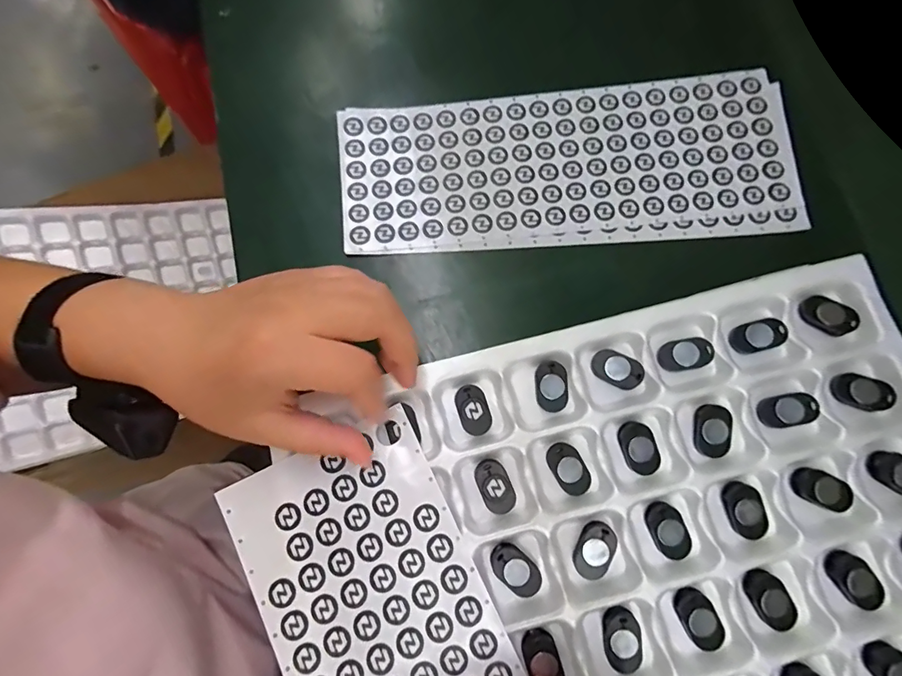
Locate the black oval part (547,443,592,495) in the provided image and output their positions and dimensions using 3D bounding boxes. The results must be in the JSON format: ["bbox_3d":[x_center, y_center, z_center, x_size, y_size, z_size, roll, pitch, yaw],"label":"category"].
[{"bbox_3d":[0.066,0.073,0.248,0.018,0.013,0.029,-29,79,-2],"label":"black oval part"}]

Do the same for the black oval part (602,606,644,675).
[{"bbox_3d":[0.088,0.156,0.228,0.019,0.011,0.029,-5,79,2],"label":"black oval part"}]

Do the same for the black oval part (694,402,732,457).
[{"bbox_3d":[0.146,0.051,0.243,0.019,0.004,0.028,8,80,5],"label":"black oval part"}]

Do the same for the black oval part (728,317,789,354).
[{"bbox_3d":[0.178,-0.001,0.255,0.028,0.010,0.017,-15,79,0],"label":"black oval part"}]

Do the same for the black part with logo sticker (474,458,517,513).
[{"bbox_3d":[0.024,0.082,0.243,0.017,0.005,0.029,-24,79,-2],"label":"black part with logo sticker"}]

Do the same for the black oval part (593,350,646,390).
[{"bbox_3d":[0.096,0.019,0.254,0.028,0.009,0.017,25,82,7],"label":"black oval part"}]

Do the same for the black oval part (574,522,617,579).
[{"bbox_3d":[0.077,0.114,0.235,0.018,0.008,0.029,21,81,7],"label":"black oval part"}]

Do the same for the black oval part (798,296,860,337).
[{"bbox_3d":[0.218,-0.013,0.255,0.029,0.008,0.017,24,82,7],"label":"black oval part"}]

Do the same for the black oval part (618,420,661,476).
[{"bbox_3d":[0.104,0.061,0.243,0.018,0.007,0.029,-19,79,0],"label":"black oval part"}]

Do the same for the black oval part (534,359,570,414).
[{"bbox_3d":[0.058,0.028,0.254,0.019,0.010,0.028,-8,79,2],"label":"black oval part"}]

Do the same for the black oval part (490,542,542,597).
[{"bbox_3d":[0.035,0.124,0.234,0.030,0.004,0.018,37,84,9],"label":"black oval part"}]

